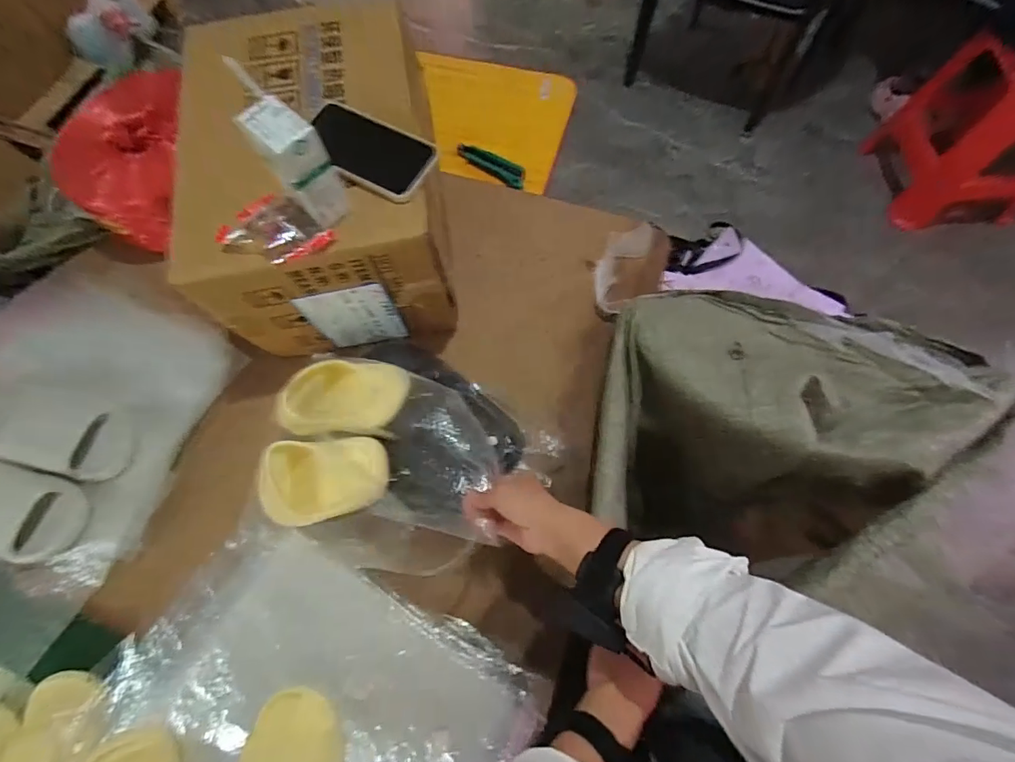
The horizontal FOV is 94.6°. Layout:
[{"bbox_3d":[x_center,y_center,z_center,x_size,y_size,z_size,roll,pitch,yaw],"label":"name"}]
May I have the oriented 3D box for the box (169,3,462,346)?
[{"bbox_3d":[-0.242,-0.269,0.658,0.291,0.240,0.376,-8,69,-1],"label":"box"}]

